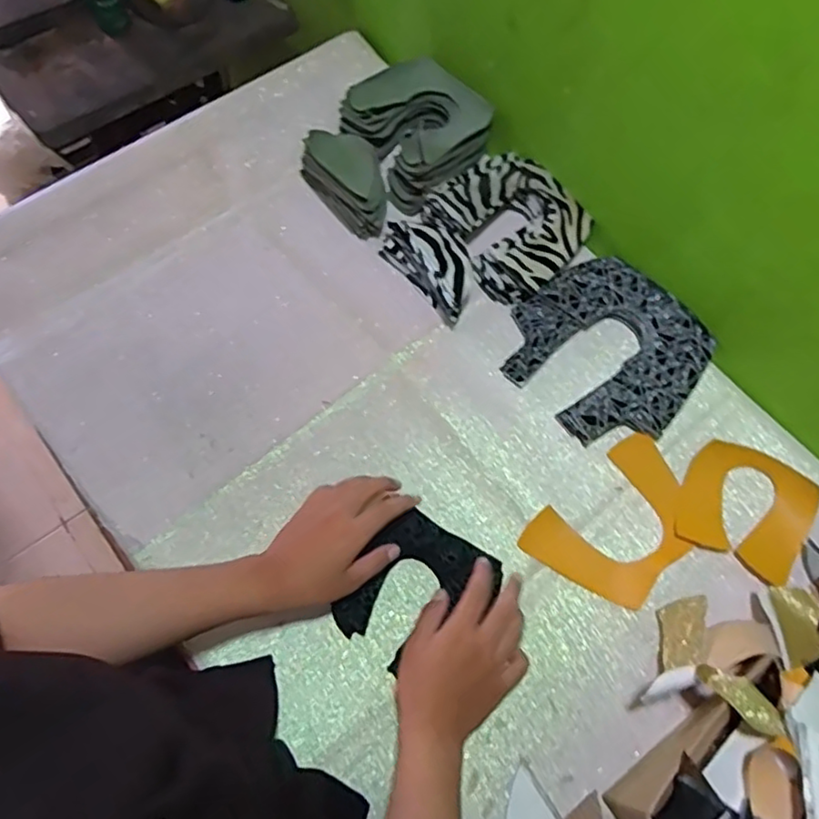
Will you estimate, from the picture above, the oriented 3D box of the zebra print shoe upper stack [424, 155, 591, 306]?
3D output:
[{"bbox_3d":[0.115,-0.212,0.728,0.138,0.041,0.170,-34,73,-15],"label":"zebra print shoe upper stack"}]

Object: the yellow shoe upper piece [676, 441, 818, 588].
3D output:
[{"bbox_3d":[0.324,0.094,0.622,0.116,0.012,0.117,29,69,9],"label":"yellow shoe upper piece"}]

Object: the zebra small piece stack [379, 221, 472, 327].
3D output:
[{"bbox_3d":[0.028,-0.162,0.703,0.065,0.057,0.133,-36,72,-15],"label":"zebra small piece stack"}]

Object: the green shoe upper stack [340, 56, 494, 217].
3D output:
[{"bbox_3d":[0.008,-0.338,0.775,0.146,0.053,0.160,-38,73,-14],"label":"green shoe upper stack"}]

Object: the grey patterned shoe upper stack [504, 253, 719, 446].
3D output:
[{"bbox_3d":[0.208,-0.064,0.678,0.182,0.030,0.187,-40,75,-17],"label":"grey patterned shoe upper stack"}]

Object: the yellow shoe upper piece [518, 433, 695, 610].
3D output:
[{"bbox_3d":[0.204,0.110,0.615,0.167,0.010,0.117,-40,75,-17],"label":"yellow shoe upper piece"}]

